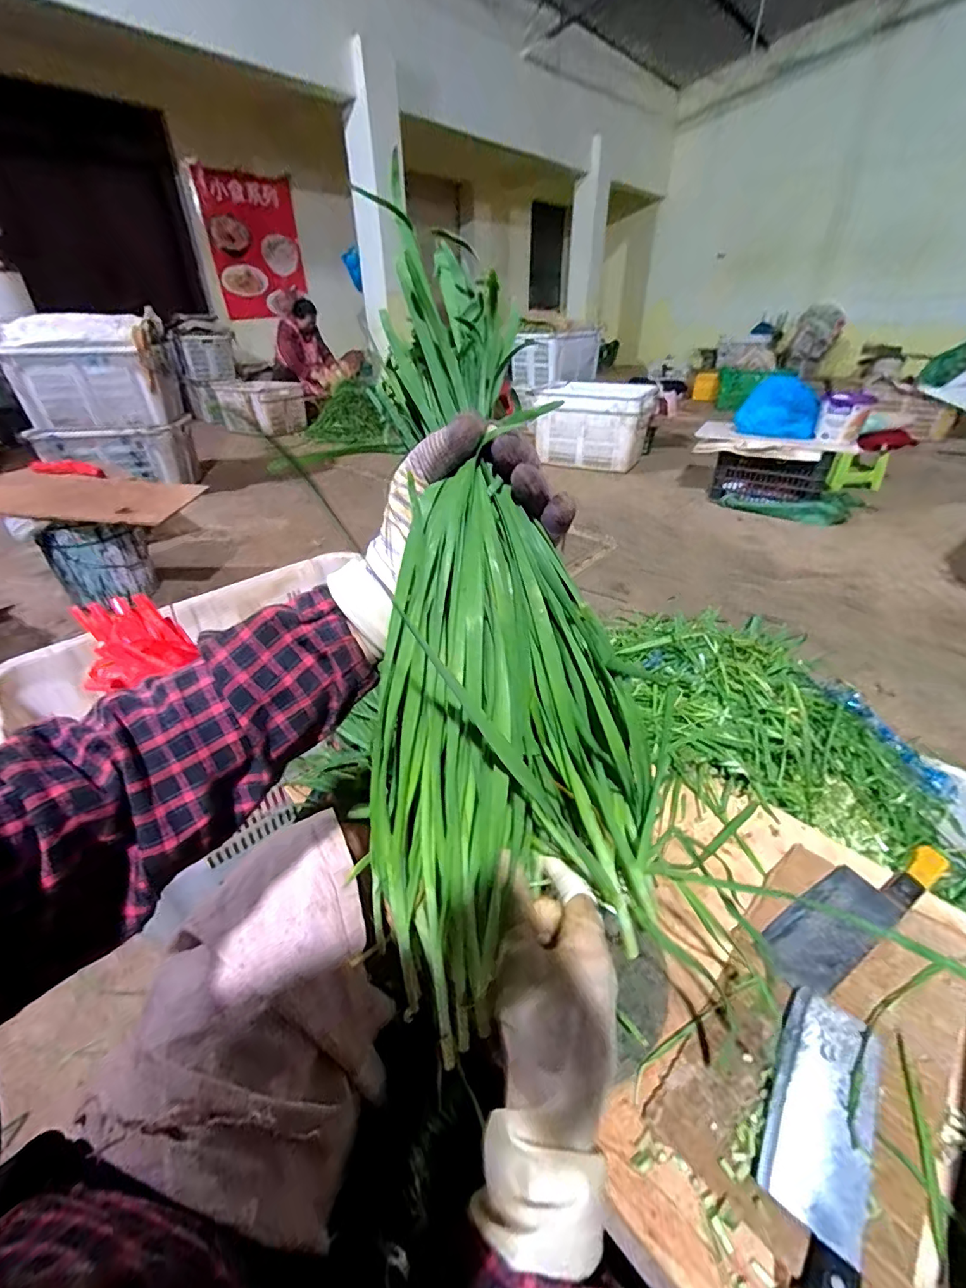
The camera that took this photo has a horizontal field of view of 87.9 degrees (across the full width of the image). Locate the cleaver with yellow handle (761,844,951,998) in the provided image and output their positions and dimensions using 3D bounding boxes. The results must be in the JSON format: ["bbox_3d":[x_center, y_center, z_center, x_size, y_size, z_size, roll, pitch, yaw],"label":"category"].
[{"bbox_3d":[0.411,0.285,0.553,0.265,0.016,0.069,-18,38,-25],"label":"cleaver with yellow handle"}]

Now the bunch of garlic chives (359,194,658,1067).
[{"bbox_3d":[0.008,-0.002,0.304,0.163,0.400,0.100,-6,-5,-3],"label":"bunch of garlic chives"}]

